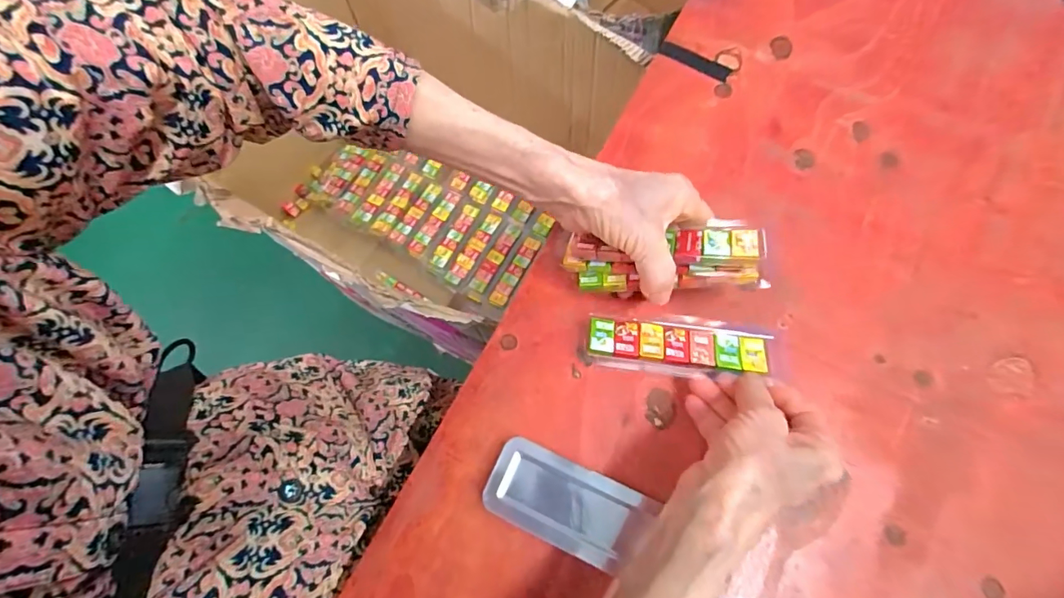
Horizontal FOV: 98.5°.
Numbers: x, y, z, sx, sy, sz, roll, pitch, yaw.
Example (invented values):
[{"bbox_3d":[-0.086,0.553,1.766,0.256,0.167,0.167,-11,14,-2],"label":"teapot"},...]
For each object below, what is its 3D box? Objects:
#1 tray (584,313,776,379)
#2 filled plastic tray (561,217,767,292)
[{"bbox_3d":[0.102,0.032,0.314,0.126,0.013,0.043,3,68,0],"label":"tray"},{"bbox_3d":[0.086,-0.027,0.317,0.130,0.033,0.037,-4,67,14],"label":"filled plastic tray"}]

